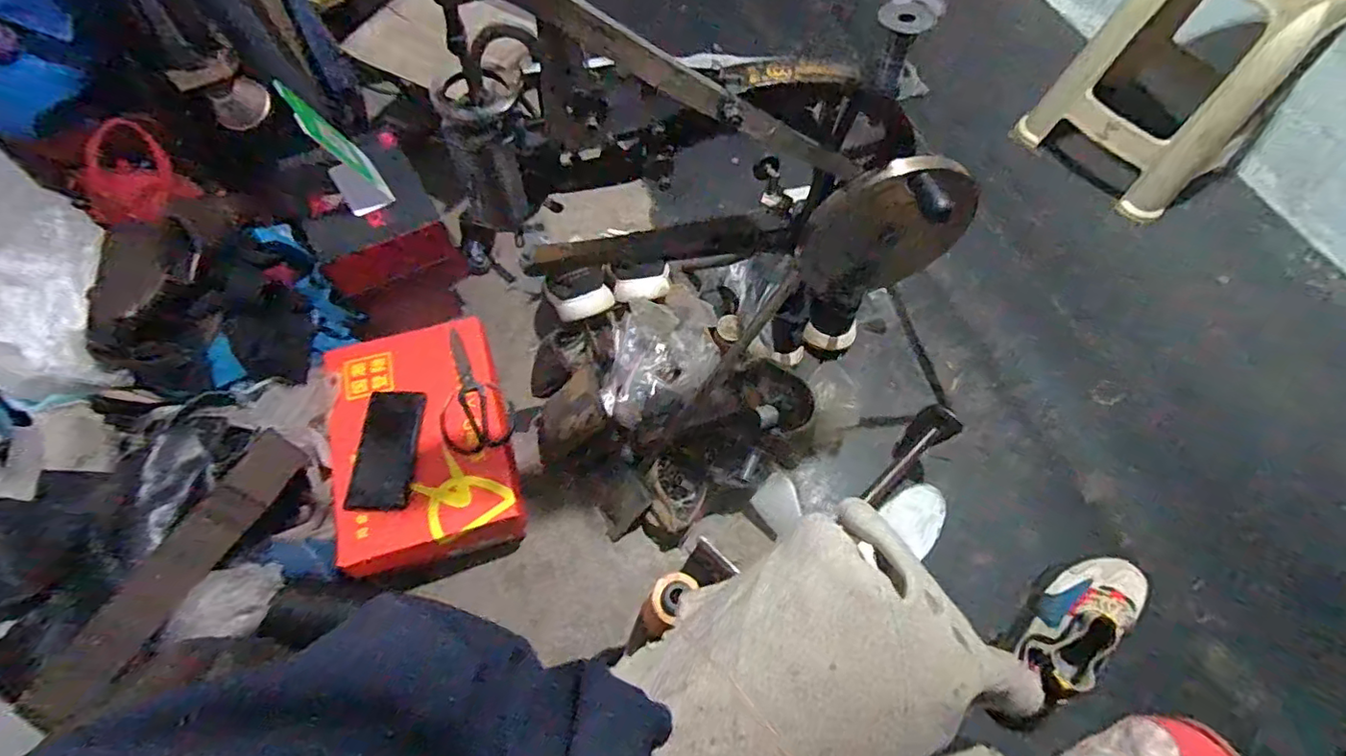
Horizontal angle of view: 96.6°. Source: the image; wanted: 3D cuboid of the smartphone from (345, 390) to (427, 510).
[{"bbox_3d":[-0.366,0.088,0.769,0.073,0.012,0.159,-1,63,-3],"label":"smartphone"}]

